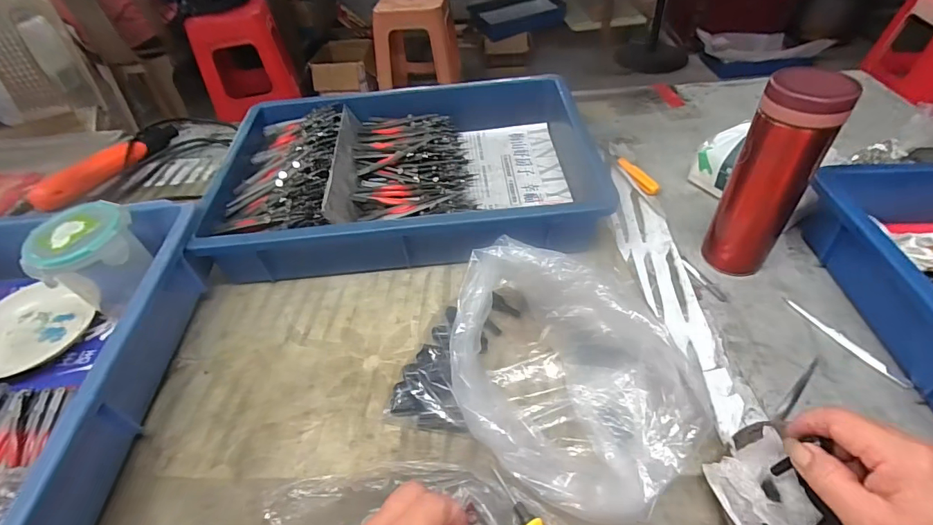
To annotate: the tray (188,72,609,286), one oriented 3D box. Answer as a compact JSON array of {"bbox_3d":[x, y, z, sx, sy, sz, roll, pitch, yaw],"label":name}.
[{"bbox_3d":[-0.070,-0.116,0.548,0.416,0.087,0.293,-6,46,0],"label":"tray"}]

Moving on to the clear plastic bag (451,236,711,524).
[{"bbox_3d":[0.066,0.083,0.328,0.190,0.088,0.140,28,55,28],"label":"clear plastic bag"}]

